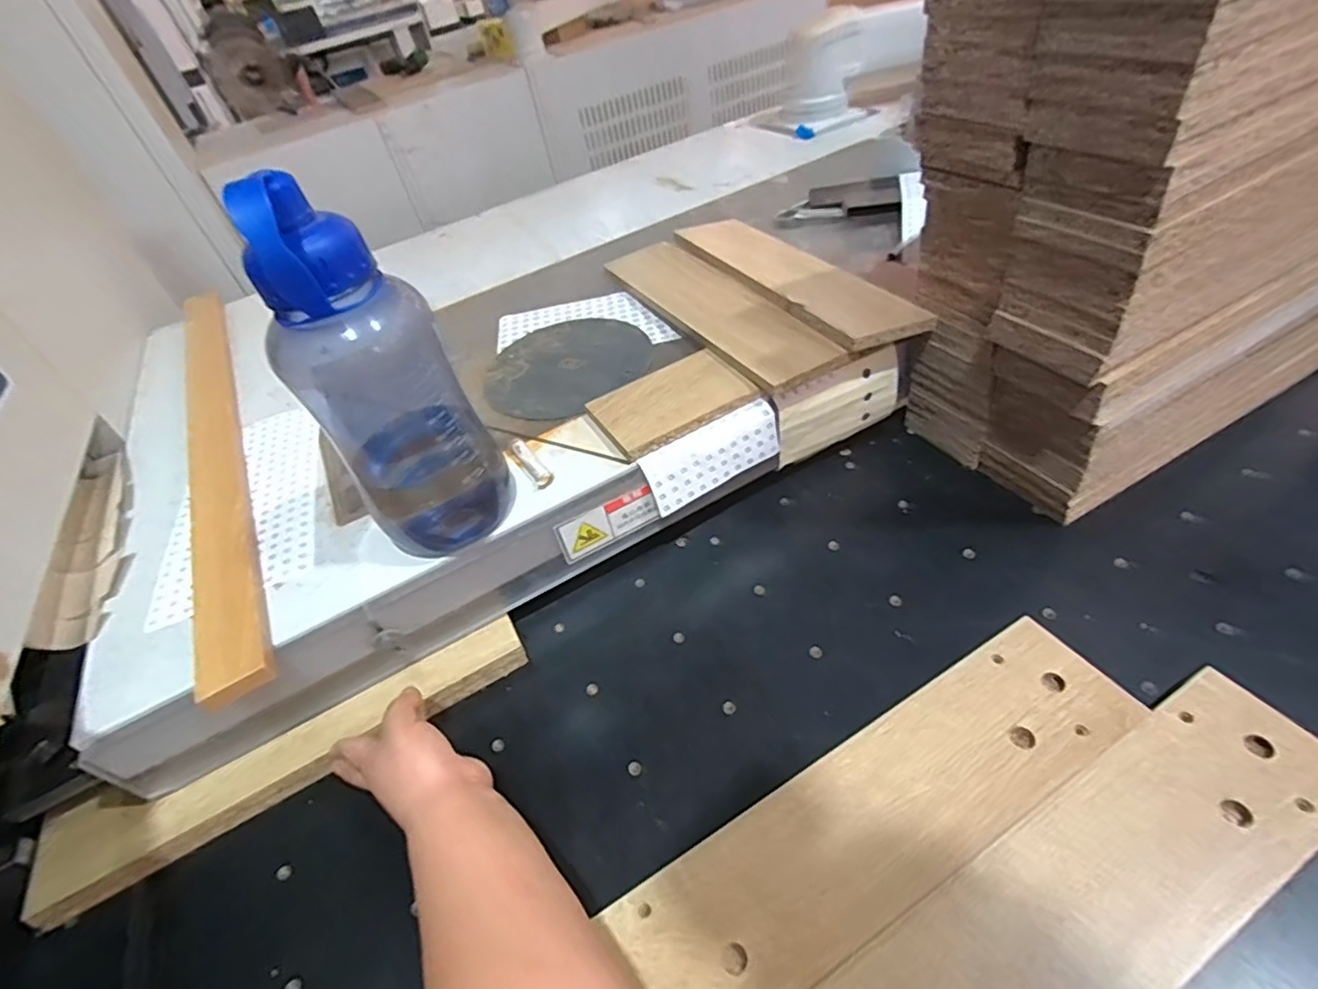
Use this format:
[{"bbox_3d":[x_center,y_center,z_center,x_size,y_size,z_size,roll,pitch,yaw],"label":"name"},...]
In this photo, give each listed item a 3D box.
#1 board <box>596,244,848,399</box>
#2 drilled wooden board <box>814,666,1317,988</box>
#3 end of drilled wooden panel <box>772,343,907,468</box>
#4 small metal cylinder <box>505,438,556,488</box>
[{"bbox_3d":[0.051,-0.202,0.659,0.087,0.012,0.356,-28,45,-11],"label":"board"},{"bbox_3d":[0.225,0.225,0.333,0.370,0.020,0.091,-29,45,-14],"label":"drilled wooden board"},{"bbox_3d":[0.173,-0.086,0.594,0.141,0.080,0.019,-26,45,-11],"label":"end of drilled wooden panel"},{"bbox_3d":[-0.114,-0.029,0.540,0.017,0.011,0.071,-33,47,-18],"label":"small metal cylinder"}]

